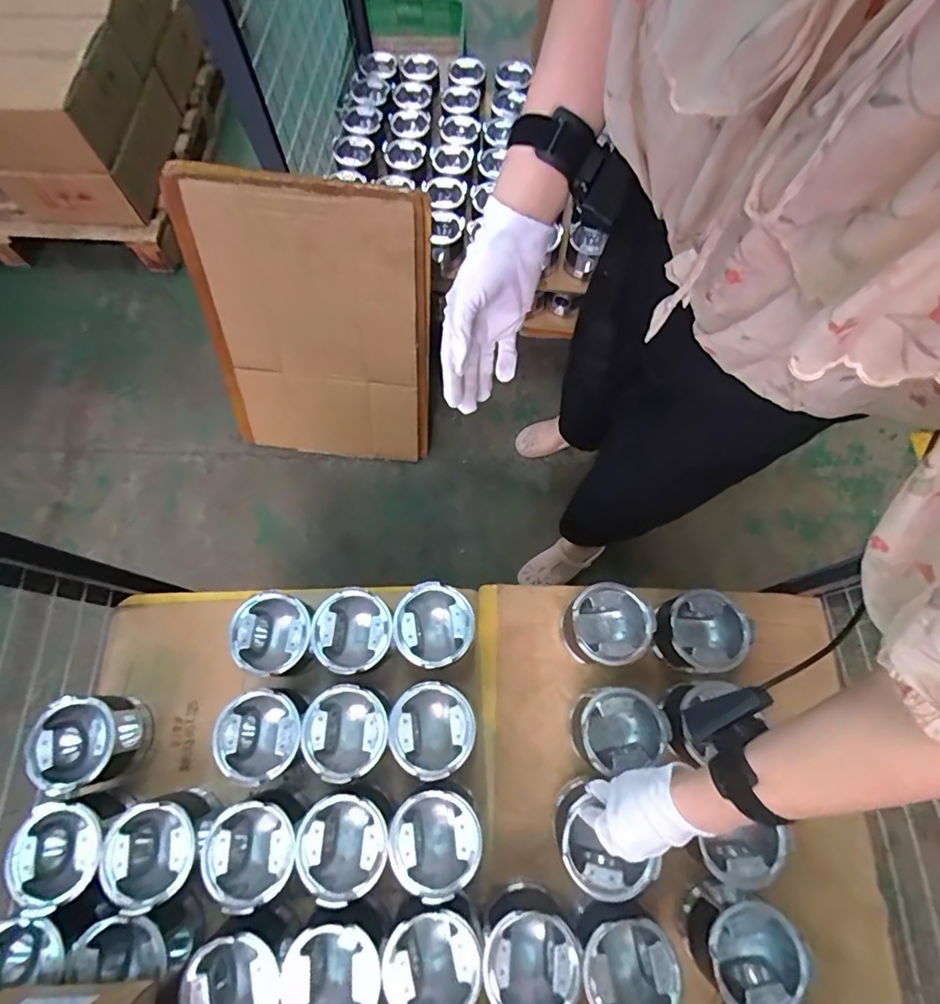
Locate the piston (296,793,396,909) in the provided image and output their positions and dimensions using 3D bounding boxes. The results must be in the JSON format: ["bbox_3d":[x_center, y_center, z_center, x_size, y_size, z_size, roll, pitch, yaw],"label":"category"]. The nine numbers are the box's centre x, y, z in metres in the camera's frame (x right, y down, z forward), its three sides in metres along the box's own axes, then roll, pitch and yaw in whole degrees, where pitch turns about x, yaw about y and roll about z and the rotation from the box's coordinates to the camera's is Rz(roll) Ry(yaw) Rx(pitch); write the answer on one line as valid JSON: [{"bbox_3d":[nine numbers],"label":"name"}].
[{"bbox_3d":[-0.137,0.377,0.585,0.096,0.089,0.093,0,71,0],"label":"piston"}]

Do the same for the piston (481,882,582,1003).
[{"bbox_3d":[0.063,0.474,0.544,0.097,0.075,0.104,0,71,0],"label":"piston"}]

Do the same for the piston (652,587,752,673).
[{"bbox_3d":[0.299,0.169,0.668,0.090,0.112,0.094,0,71,0],"label":"piston"}]

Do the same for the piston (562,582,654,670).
[{"bbox_3d":[0.172,0.162,0.667,0.094,0.096,0.096,0,71,0],"label":"piston"}]

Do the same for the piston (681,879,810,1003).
[{"bbox_3d":[0.291,0.474,0.559,0.097,0.086,0.095,0,71,0],"label":"piston"}]

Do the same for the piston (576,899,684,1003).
[{"bbox_3d":[0.161,0.478,0.535,0.090,0.083,0.105,-17,71,-6],"label":"piston"}]

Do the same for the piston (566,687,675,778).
[{"bbox_3d":[0.174,0.271,0.622,0.100,0.094,0.092,-13,71,-5],"label":"piston"}]

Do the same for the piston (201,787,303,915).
[{"bbox_3d":[-0.236,0.384,0.580,0.095,0.092,0.096,0,71,0],"label":"piston"}]

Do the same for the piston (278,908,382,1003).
[{"bbox_3d":[-0.138,0.483,0.541,0.095,0.080,0.093,43,76,13],"label":"piston"}]

